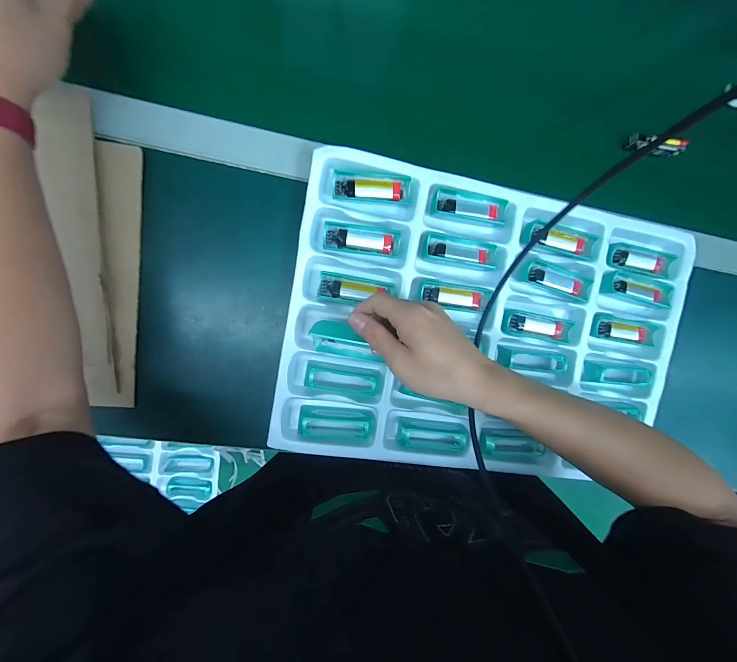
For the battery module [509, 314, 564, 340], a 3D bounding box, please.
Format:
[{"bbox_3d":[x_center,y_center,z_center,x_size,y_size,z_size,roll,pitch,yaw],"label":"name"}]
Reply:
[{"bbox_3d":[0.195,-0.006,0.368,0.062,0.022,0.020,12,94,-10],"label":"battery module"}]

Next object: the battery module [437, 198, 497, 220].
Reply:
[{"bbox_3d":[0.107,-0.132,0.337,0.064,0.012,0.016,7,95,-9],"label":"battery module"}]

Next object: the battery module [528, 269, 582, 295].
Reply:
[{"bbox_3d":[0.215,-0.059,0.359,0.063,0.014,0.017,16,94,-10],"label":"battery module"}]

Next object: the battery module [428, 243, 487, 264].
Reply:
[{"bbox_3d":[0.100,-0.085,0.339,0.065,0.007,0.015,8,95,-10],"label":"battery module"}]

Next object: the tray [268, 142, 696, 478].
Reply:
[{"bbox_3d":[0.141,-0.003,0.345,0.443,0.027,0.320,7,91,-6],"label":"tray"}]

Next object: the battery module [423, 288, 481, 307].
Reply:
[{"bbox_3d":[0.093,-0.038,0.343,0.063,0.006,0.016,6,95,-9],"label":"battery module"}]

